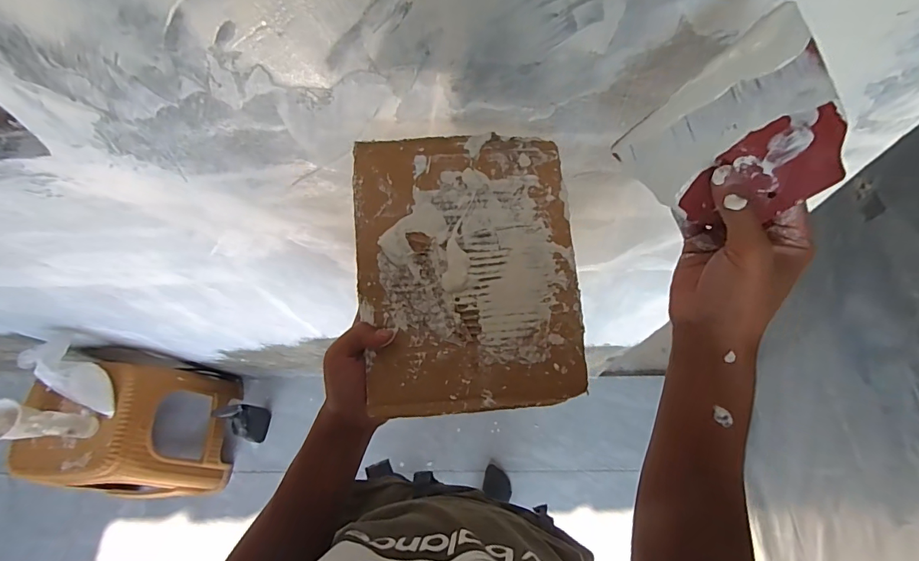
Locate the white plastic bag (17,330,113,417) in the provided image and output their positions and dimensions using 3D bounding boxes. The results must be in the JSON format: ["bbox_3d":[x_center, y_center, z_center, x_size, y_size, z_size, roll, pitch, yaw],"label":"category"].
[{"bbox_3d":[-0.906,0.241,1.041,0.078,0.217,0.086,-29,35,-11],"label":"white plastic bag"}]

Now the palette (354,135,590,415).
[{"bbox_3d":[0.008,-0.011,0.383,0.185,0.013,0.237,-4,83,-3],"label":"palette"}]

